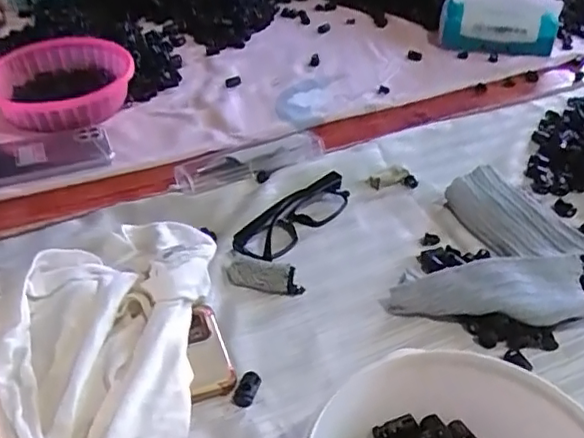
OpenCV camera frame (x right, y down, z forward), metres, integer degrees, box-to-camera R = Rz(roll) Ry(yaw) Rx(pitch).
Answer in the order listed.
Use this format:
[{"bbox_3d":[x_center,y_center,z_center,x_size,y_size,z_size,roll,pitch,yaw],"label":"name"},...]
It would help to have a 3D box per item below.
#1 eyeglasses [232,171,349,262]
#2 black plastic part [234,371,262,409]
[{"bbox_3d":[0.005,-0.004,0.558,0.040,0.025,0.131,26,44,31],"label":"eyeglasses"},{"bbox_3d":[-0.031,0.119,0.421,0.014,0.009,0.025,12,38,16],"label":"black plastic part"}]

